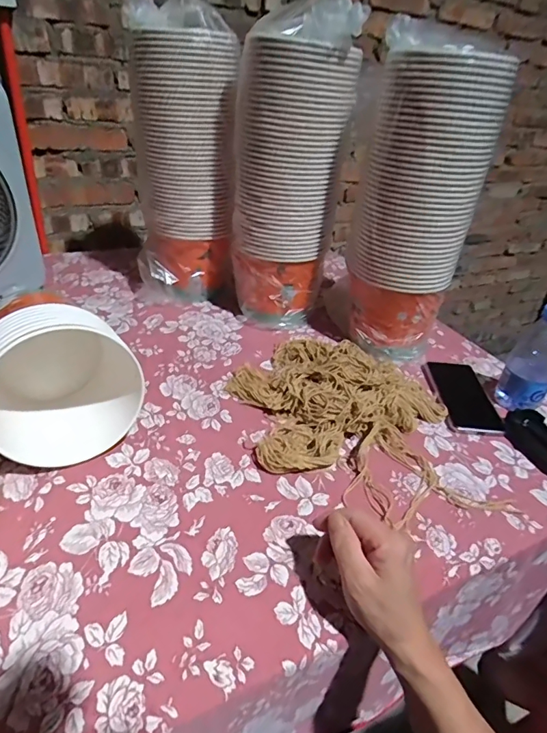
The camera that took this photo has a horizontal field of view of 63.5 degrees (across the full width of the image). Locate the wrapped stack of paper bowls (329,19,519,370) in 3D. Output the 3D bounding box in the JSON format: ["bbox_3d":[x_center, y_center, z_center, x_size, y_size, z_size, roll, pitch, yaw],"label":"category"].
[{"bbox_3d":[0.208,-0.241,0.687,0.178,0.428,0.151,12,35,10],"label":"wrapped stack of paper bowls"}]

